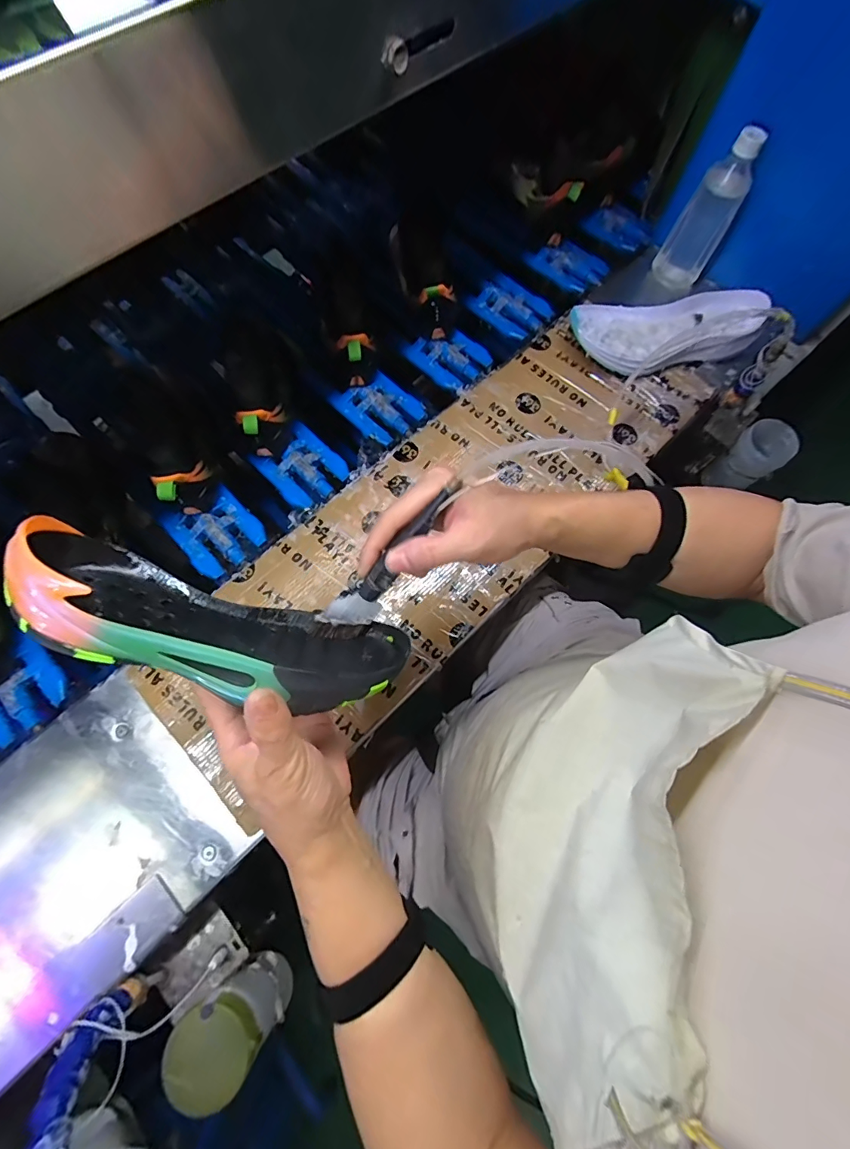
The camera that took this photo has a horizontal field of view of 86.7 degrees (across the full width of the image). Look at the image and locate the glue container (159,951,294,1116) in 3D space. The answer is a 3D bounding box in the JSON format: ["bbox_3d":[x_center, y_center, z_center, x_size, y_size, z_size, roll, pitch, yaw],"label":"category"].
[{"bbox_3d":[-0.184,0.423,0.429,0.074,0.104,0.077,39,75,9],"label":"glue container"}]

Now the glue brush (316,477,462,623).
[{"bbox_3d":[-0.022,-0.012,0.325,0.024,0.023,0.141,46,111,15],"label":"glue brush"}]

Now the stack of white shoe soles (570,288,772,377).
[{"bbox_3d":[0.338,-0.337,0.605,0.282,0.056,0.104,-7,74,-5],"label":"stack of white shoe soles"}]

